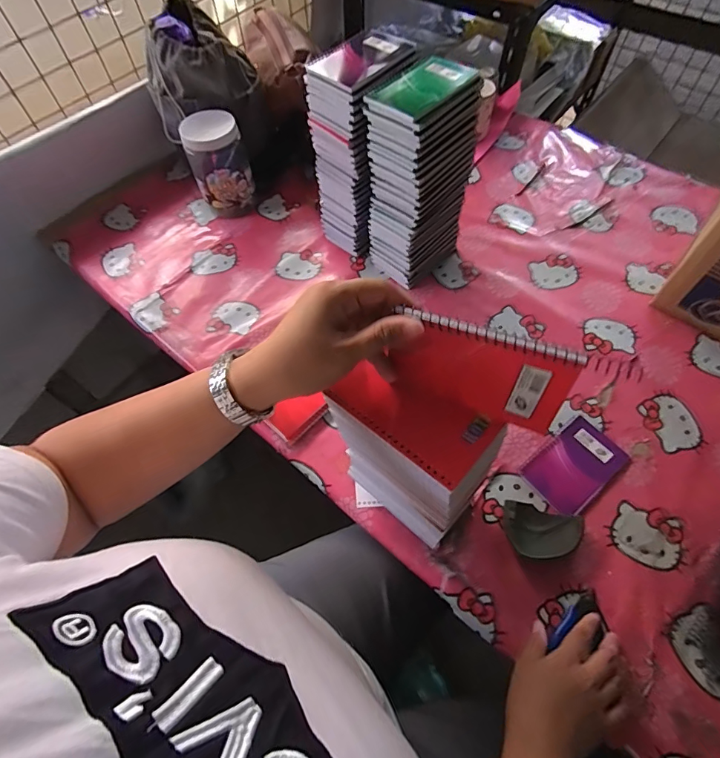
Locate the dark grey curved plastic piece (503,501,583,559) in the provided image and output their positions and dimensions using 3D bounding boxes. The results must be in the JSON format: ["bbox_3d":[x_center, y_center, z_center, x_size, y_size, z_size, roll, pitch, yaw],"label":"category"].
[{"bbox_3d":[0.222,0.185,0.531,0.090,0.032,0.064,4,60,5],"label":"dark grey curved plastic piece"}]

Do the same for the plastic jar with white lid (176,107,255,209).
[{"bbox_3d":[-0.258,-0.391,0.808,0.097,0.161,0.092,-1,60,2],"label":"plastic jar with white lid"}]

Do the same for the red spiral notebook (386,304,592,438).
[{"bbox_3d":[0.086,-0.004,0.324,0.125,0.084,0.008,20,52,14],"label":"red spiral notebook"}]

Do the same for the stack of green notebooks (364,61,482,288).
[{"bbox_3d":[0.089,-0.291,0.665,0.132,0.281,0.097,-41,66,-19],"label":"stack of green notebooks"}]

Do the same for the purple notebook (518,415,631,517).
[{"bbox_3d":[0.290,0.115,0.587,0.128,0.006,0.086,-36,64,-17],"label":"purple notebook"}]

